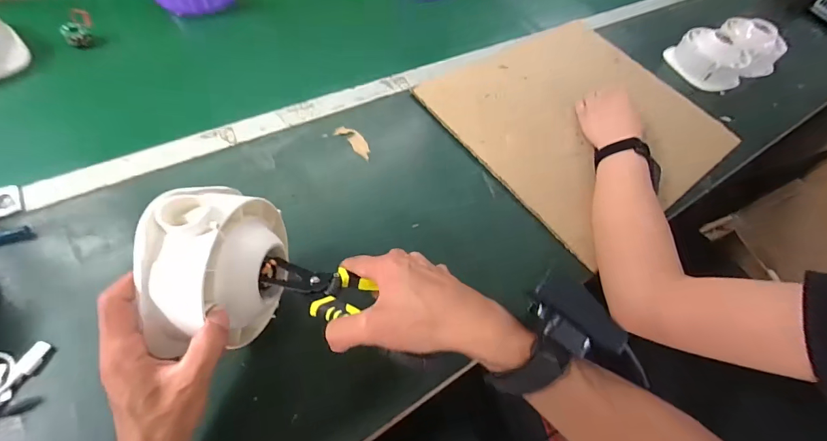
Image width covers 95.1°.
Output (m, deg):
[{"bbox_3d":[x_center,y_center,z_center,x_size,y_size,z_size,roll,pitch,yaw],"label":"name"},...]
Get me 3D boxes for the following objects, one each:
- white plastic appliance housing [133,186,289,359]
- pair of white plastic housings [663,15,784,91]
[{"bbox_3d":[-0.157,0.041,0.320,0.075,0.128,0.135,8,61,2],"label":"white plastic appliance housing"},{"bbox_3d":[0.600,-0.324,0.715,0.187,0.067,0.140,-14,61,-19],"label":"pair of white plastic housings"}]

